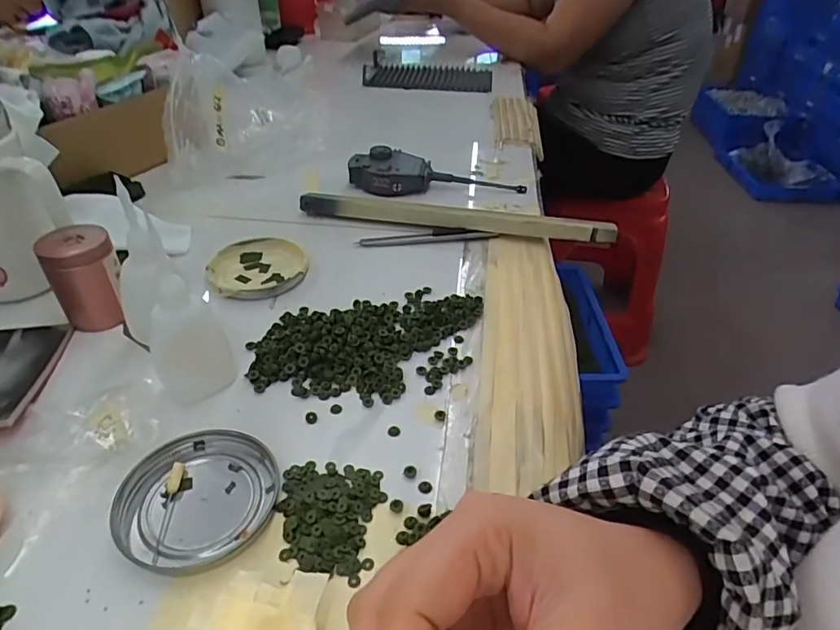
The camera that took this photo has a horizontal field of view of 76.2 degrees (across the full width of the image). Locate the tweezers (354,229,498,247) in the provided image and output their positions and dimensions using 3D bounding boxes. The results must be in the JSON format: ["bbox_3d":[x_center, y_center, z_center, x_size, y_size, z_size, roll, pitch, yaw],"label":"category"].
[{"bbox_3d":[0.006,-0.072,0.496,0.127,0.011,0.014,-2,39,-6],"label":"tweezers"}]

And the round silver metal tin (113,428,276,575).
[{"bbox_3d":[-0.115,0.093,0.279,0.079,0.008,0.072,1,39,-1],"label":"round silver metal tin"}]

